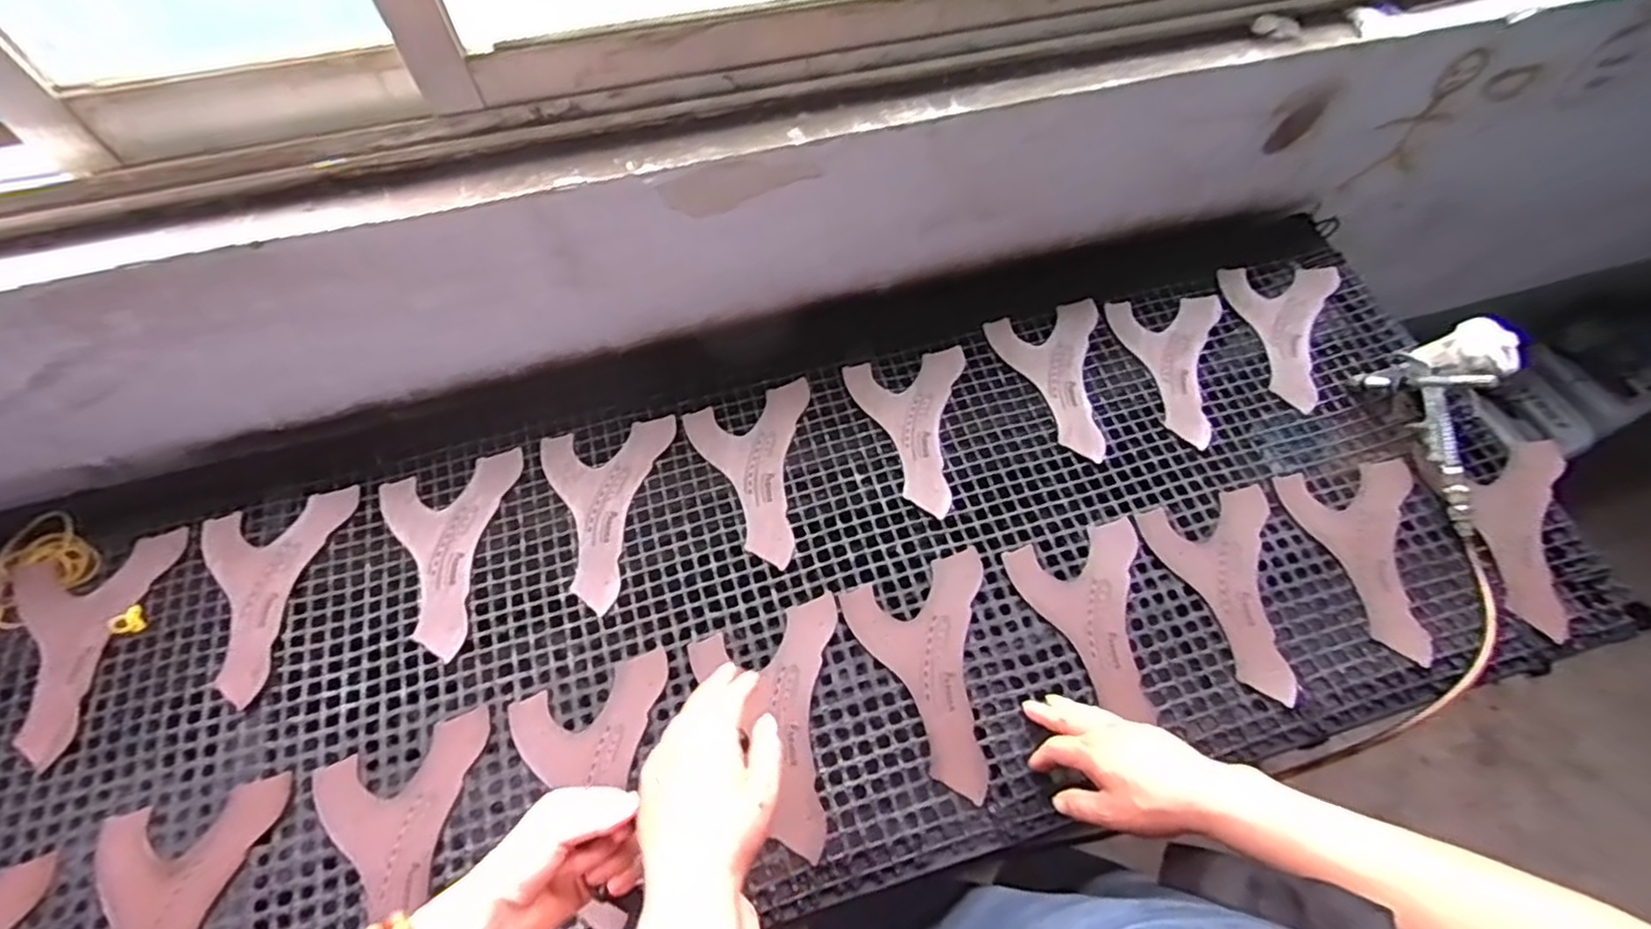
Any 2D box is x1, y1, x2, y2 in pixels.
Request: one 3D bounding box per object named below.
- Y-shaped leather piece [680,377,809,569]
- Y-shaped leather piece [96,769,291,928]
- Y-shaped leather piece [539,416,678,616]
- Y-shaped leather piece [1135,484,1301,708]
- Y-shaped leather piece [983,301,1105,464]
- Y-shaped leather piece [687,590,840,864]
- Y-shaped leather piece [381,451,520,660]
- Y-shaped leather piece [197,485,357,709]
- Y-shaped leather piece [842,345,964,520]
[{"bbox_3d":[-0.057,0.006,0.786,0.143,0.006,0.208,-20,64,-11],"label":"Y-shaped leather piece"},{"bbox_3d":[-0.525,0.380,0.570,0.144,0.010,0.207,-13,63,-8],"label":"Y-shaped leather piece"},{"bbox_3d":[-0.229,0.050,0.759,0.144,0.007,0.207,-10,62,-6],"label":"Y-shaped leather piece"},{"bbox_3d":[0.432,0.130,0.721,0.146,0.008,0.211,-13,63,-7],"label":"Y-shaped leather piece"},{"bbox_3d":[0.293,-0.101,0.844,0.142,0.010,0.207,-13,66,-8],"label":"Y-shaped leather piece"},{"bbox_3d":[-0.028,0.244,0.663,0.148,0.008,0.213,-19,64,-10],"label":"Y-shaped leather piece"},{"bbox_3d":[-0.383,0.091,0.739,0.144,0.007,0.206,-17,63,-10],"label":"Y-shaped leather piece"},{"bbox_3d":[-0.556,0.130,0.712,0.146,0.008,0.204,-13,64,-13],"label":"Y-shaped leather piece"},{"bbox_3d":[0.114,-0.040,0.806,0.143,0.006,0.209,-10,62,-6],"label":"Y-shaped leather piece"}]

